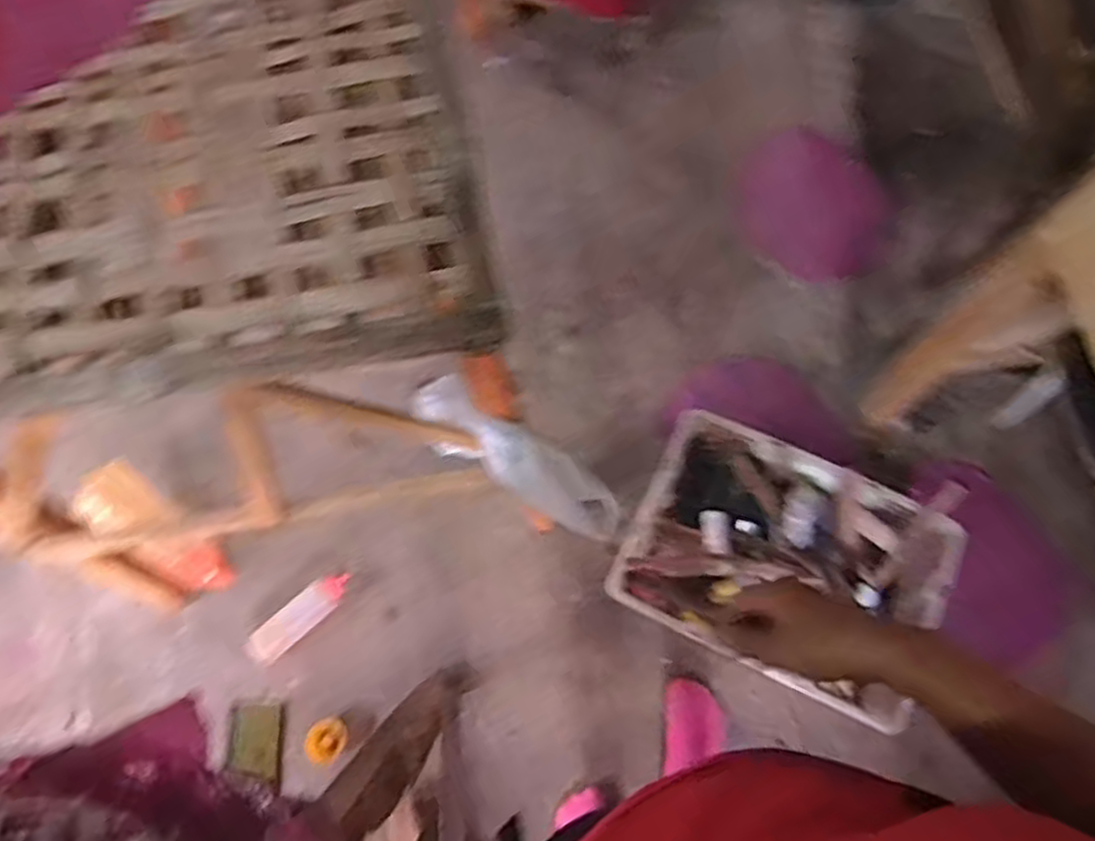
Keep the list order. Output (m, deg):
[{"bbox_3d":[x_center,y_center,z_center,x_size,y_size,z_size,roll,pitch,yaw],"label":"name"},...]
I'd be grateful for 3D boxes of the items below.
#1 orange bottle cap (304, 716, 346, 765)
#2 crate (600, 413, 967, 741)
[{"bbox_3d":[-0.371,0.535,1.307,0.066,0.032,0.065,0,71,0],"label":"orange bottle cap"},{"bbox_3d":[0.382,0.223,1.259,0.478,0.127,0.360,26,73,9],"label":"crate"}]

